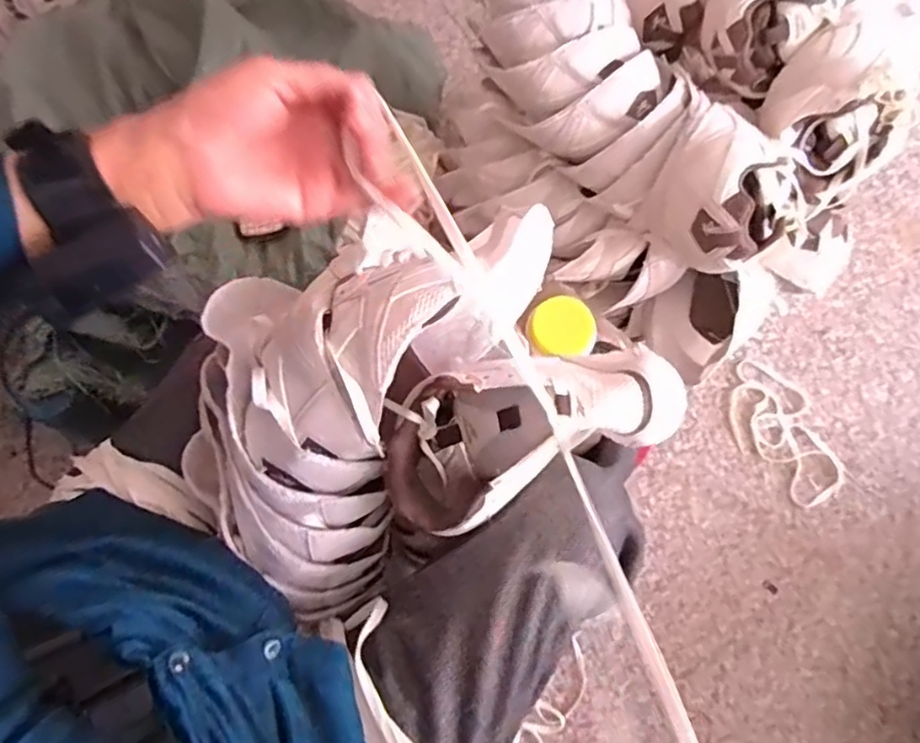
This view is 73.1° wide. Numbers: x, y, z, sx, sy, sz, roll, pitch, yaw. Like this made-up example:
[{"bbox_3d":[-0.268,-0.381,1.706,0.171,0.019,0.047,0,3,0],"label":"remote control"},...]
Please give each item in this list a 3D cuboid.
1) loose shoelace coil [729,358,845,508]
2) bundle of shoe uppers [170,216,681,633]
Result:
[{"bbox_3d":[0.478,0.089,0.932,0.126,0.018,0.226,-17,71,-5],"label":"loose shoelace coil"},{"bbox_3d":[-0.048,0.013,0.480,0.338,0.167,0.237,-23,75,-6],"label":"bundle of shoe uppers"}]

